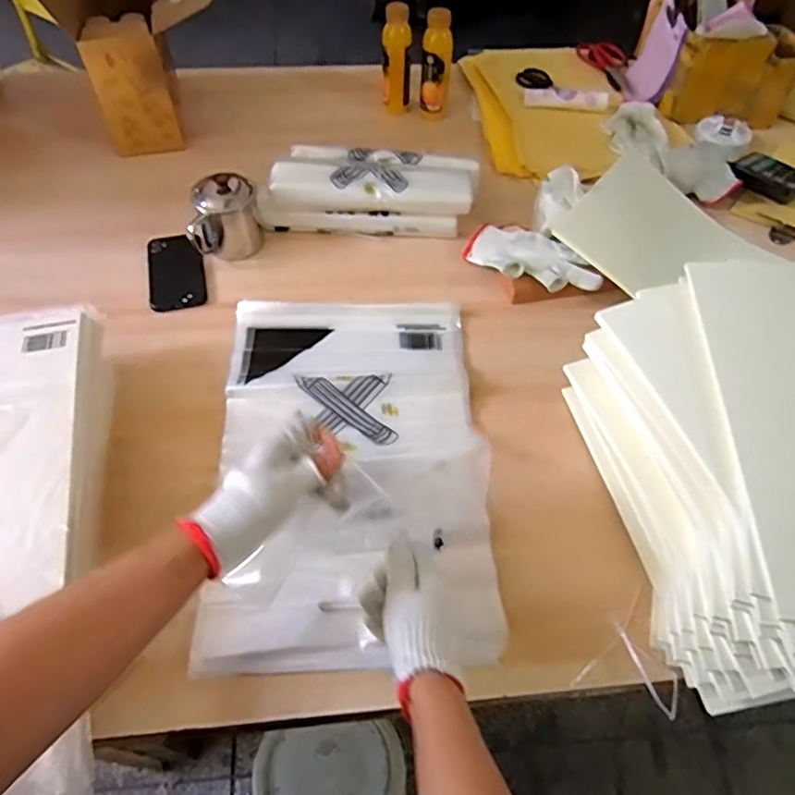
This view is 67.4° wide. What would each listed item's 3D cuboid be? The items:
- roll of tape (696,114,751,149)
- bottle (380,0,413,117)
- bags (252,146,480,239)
[{"bbox_3d":[0.592,-0.484,1.081,0.090,0.019,0.095,1,53,-1],"label":"roll of tape"},{"bbox_3d":[-0.003,-0.613,1.080,0.052,0.169,0.060,-4,53,-5],"label":"bottle"},{"bbox_3d":[-0.044,-0.326,0.924,0.331,0.086,0.140,-1,53,-3],"label":"bags"}]

